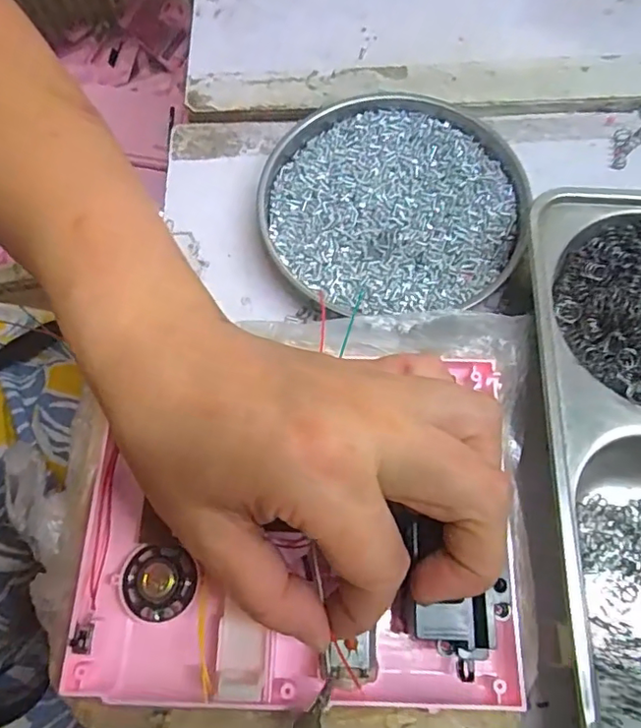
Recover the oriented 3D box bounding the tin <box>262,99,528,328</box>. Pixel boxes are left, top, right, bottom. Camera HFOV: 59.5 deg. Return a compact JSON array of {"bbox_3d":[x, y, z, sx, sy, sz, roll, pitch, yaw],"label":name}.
[{"bbox_3d":[0.039,-0.084,0.293,0.131,0.025,0.131,-1,70,2],"label":"tin"}]

